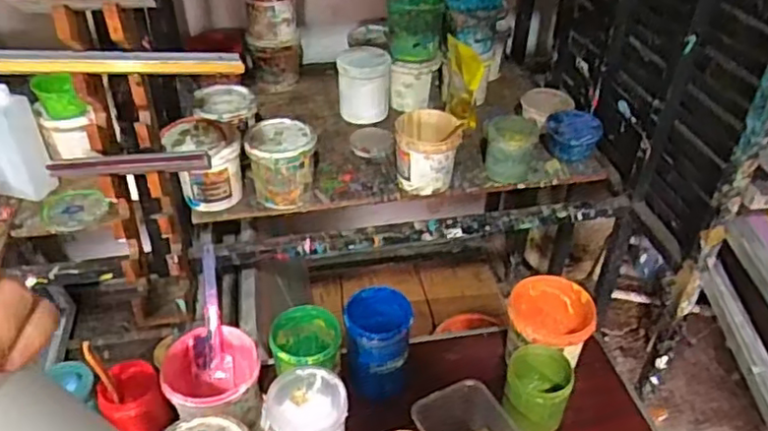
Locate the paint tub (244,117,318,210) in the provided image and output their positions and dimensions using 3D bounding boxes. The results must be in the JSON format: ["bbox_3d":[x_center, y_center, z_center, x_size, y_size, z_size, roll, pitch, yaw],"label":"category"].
[{"bbox_3d":[-0.189,-0.102,1.200,0.119,0.119,0.130,1,38,-1],"label":"paint tub"}]

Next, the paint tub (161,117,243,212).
[{"bbox_3d":[-0.327,-0.093,1.178,0.125,0.136,0.115,1,38,-1],"label":"paint tub"}]

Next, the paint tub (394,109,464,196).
[{"bbox_3d":[0.082,-0.127,1.245,0.122,0.130,0.119,3,38,1],"label":"paint tub"}]

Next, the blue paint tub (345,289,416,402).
[{"bbox_3d":[-0.008,0.190,0.948,0.096,0.127,0.108,-4,38,-8],"label":"blue paint tub"}]

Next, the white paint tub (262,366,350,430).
[{"bbox_3d":[-0.099,0.280,0.832,0.101,0.153,0.093,1,38,-1],"label":"white paint tub"}]

